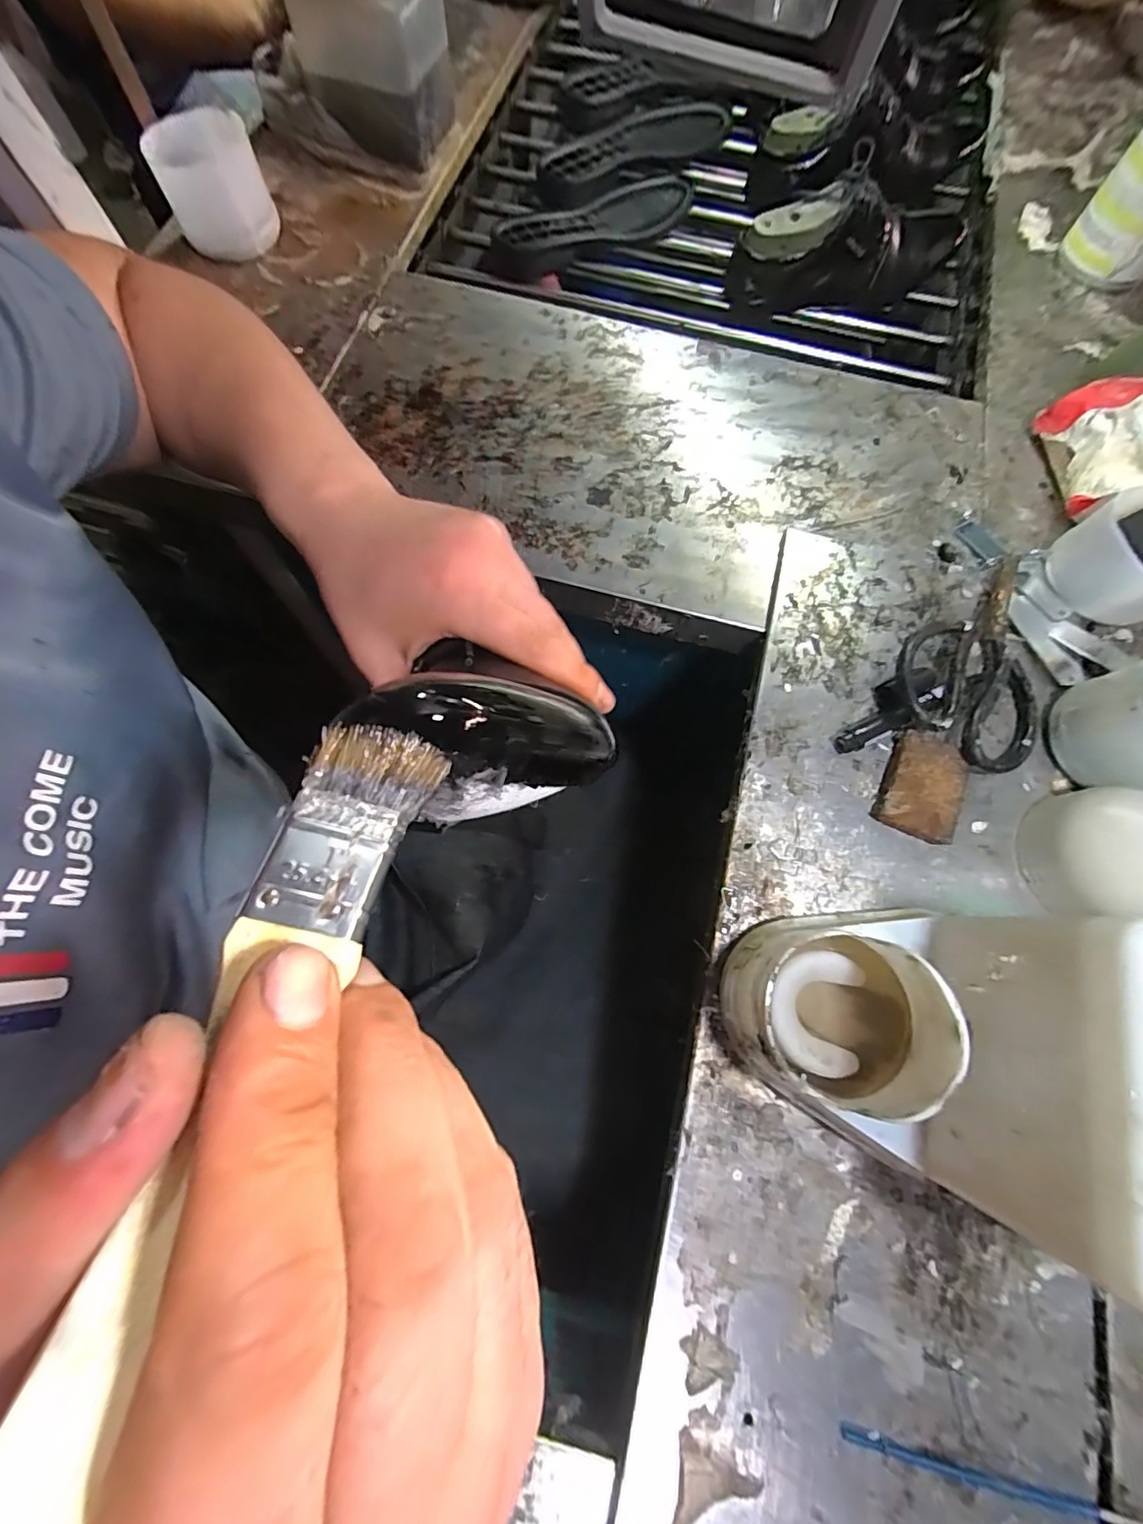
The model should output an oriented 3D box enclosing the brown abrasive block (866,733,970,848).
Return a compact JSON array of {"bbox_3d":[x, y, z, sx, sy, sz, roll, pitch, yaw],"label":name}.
[{"bbox_3d":[0.241,0.016,0.372,0.048,0.015,0.070,25,74,6],"label":"brown abrasive block"}]

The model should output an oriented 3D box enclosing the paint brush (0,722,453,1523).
[{"bbox_3d":[-0.056,0.054,0.087,0.024,0.009,0.145,11,56,2],"label":"paint brush"}]

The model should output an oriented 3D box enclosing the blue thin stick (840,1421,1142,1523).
[{"bbox_3d":[0.219,0.363,0.270,0.163,0.004,0.008,15,73,3],"label":"blue thin stick"}]

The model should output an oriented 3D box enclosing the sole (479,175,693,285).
[{"bbox_3d":[0.027,-0.612,0.623,0.256,0.032,0.089,-29,76,-10],"label":"sole"}]

